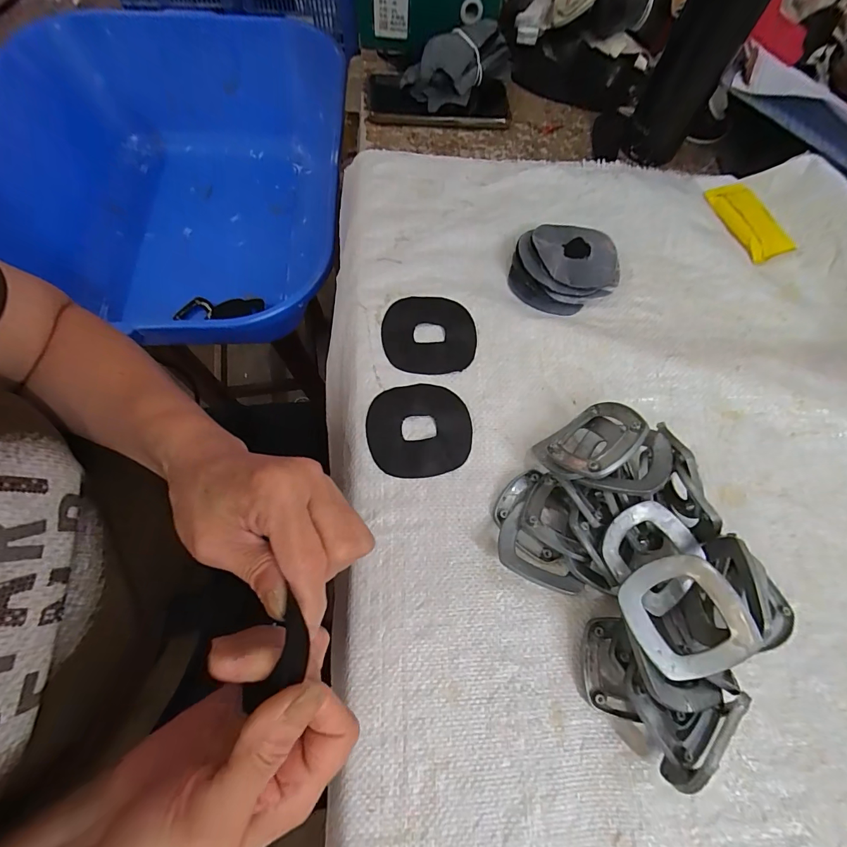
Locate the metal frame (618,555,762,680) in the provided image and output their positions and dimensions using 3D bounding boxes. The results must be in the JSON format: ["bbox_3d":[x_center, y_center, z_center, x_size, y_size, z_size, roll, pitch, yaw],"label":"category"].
[{"bbox_3d":[0.147,0.108,0.224,0.057,0.008,0.060,-35,72,13],"label":"metal frame"}]

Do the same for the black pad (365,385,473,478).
[{"bbox_3d":[-0.003,0.005,0.318,0.081,0.004,0.075,-14,69,-8],"label":"black pad"}]

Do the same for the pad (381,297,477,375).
[{"bbox_3d":[0.005,-0.078,0.351,0.080,0.005,0.077,3,68,-2],"label":"pad"}]

